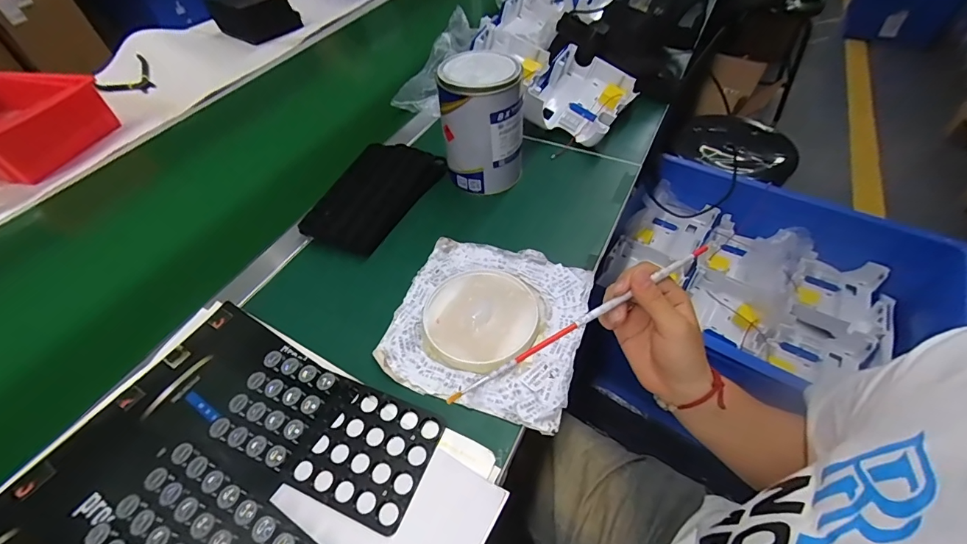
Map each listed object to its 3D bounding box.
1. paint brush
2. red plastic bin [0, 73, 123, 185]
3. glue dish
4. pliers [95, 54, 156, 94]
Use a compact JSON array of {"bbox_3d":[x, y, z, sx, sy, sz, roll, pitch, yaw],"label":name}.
[{"bbox_3d":[0.080,0.040,0.346,0.245,0.009,0.006,-29,52,-8],"label":"paint brush"},{"bbox_3d":[-0.811,-0.254,0.723,0.243,0.094,0.203,6,50,10],"label":"red plastic bin"},{"bbox_3d":[-0.003,0.047,0.452,0.117,0.016,0.115,-2,49,3],"label":"glue dish"},{"bbox_3d":[-0.752,-0.403,0.893,0.102,0.031,0.137,-28,53,-18],"label":"pliers"}]

